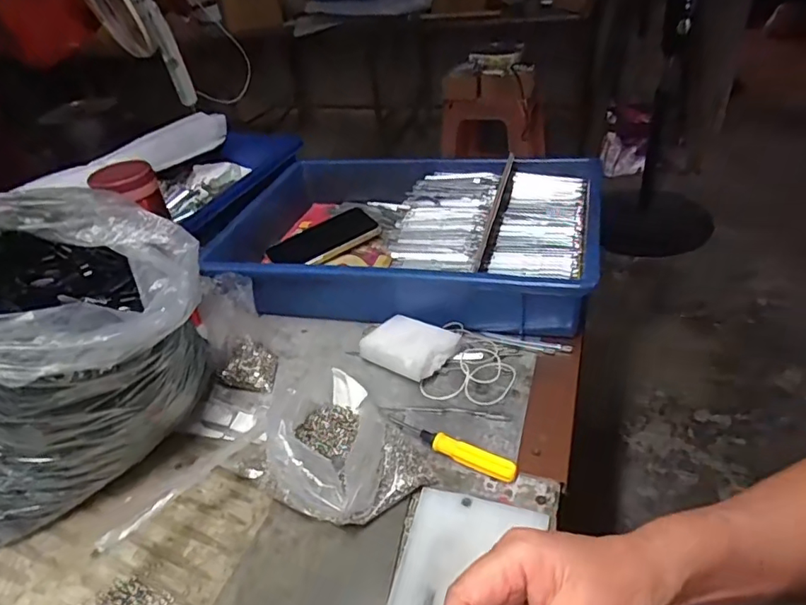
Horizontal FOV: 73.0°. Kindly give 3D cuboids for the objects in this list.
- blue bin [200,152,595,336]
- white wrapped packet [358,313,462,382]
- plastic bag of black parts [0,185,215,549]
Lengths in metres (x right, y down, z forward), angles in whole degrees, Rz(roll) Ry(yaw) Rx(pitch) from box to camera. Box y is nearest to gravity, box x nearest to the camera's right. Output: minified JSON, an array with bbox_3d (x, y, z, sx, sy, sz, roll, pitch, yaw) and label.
[{"bbox_3d":[-0.003,-0.085,0.667,0.446,0.108,0.283,5,38,17],"label":"blue bin"},{"bbox_3d":[0.006,0.042,0.541,0.084,0.029,0.061,22,45,34],"label":"white wrapped packet"},{"bbox_3d":[-0.255,0.049,0.421,0.214,0.228,0.163,-14,37,-9],"label":"plastic bag of black parts"}]

